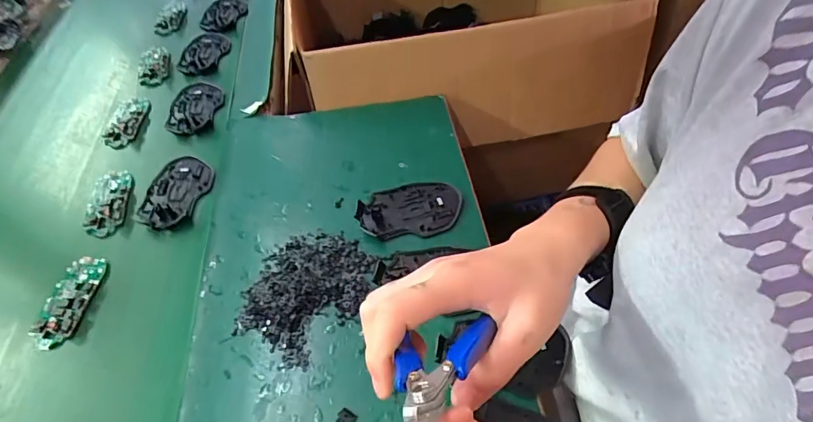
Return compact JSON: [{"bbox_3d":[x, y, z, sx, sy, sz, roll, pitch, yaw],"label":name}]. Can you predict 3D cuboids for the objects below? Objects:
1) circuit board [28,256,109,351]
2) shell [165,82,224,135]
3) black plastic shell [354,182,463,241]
[{"bbox_3d":[-0.342,0.092,0.458,0.043,0.016,0.098,-2,51,3],"label":"circuit board"},{"bbox_3d":[-0.304,-0.149,0.644,0.069,0.010,0.107,0,51,5],"label":"shell"},{"bbox_3d":[0.004,-0.004,0.495,0.114,0.011,0.074,-18,52,-9],"label":"black plastic shell"}]

